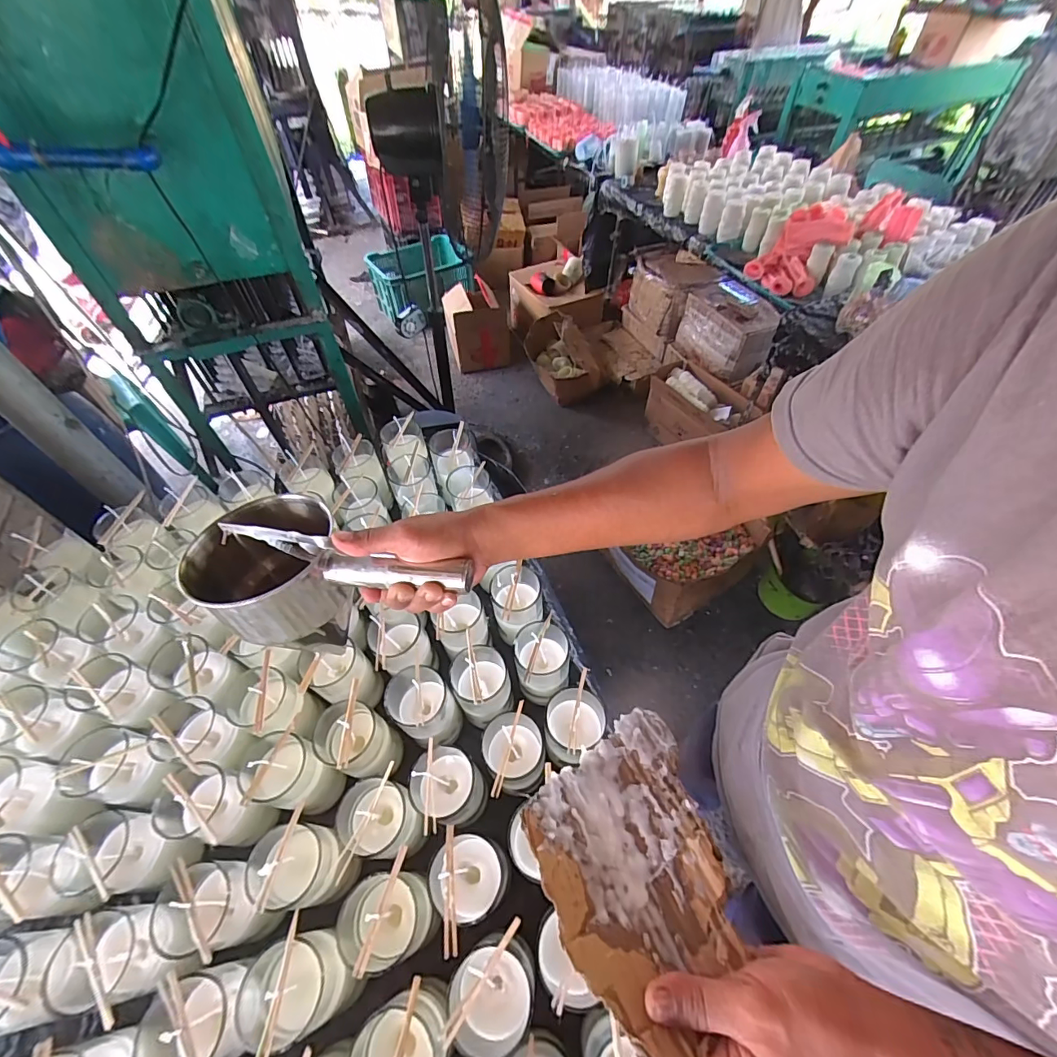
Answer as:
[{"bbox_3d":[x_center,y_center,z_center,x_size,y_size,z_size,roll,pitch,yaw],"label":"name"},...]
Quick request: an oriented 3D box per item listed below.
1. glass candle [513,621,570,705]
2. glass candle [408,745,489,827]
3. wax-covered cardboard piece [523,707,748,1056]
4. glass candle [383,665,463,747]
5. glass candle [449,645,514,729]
[{"bbox_3d":[0.017,0.162,0.561,0.064,0.095,0.074,1,54,2],"label":"glass candle"},{"bbox_3d":[-0.085,0.285,0.506,0.069,0.088,0.068,-1,54,1],"label":"glass candle"},{"bbox_3d":[0.077,0.228,0.309,0.127,0.041,0.172,-20,56,-13],"label":"wax-covered cardboard piece"},{"bbox_3d":[-0.122,0.215,0.549,0.077,0.098,0.073,29,60,20],"label":"glass candle"},{"bbox_3d":[-0.056,0.197,0.561,0.067,0.106,0.079,-13,55,-8],"label":"glass candle"}]

